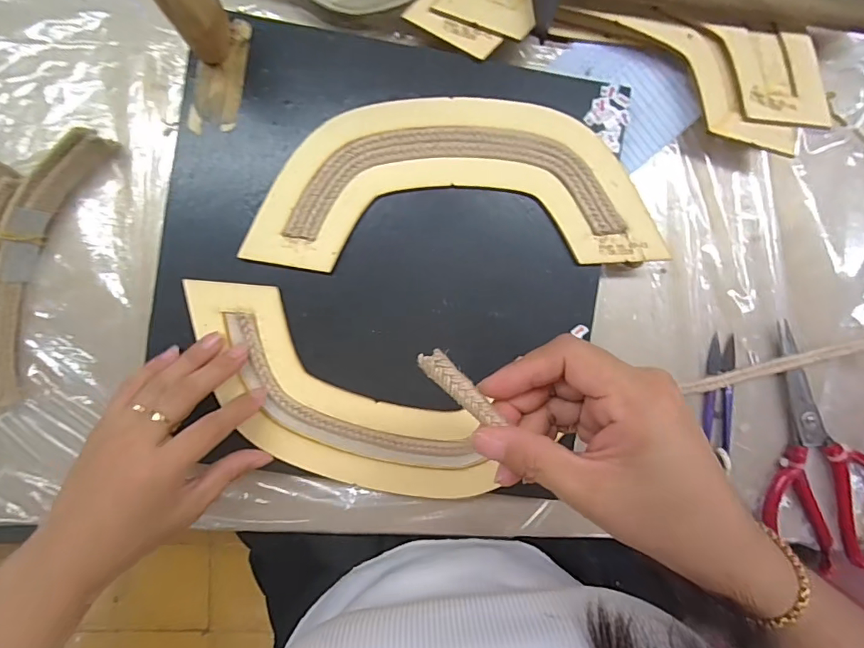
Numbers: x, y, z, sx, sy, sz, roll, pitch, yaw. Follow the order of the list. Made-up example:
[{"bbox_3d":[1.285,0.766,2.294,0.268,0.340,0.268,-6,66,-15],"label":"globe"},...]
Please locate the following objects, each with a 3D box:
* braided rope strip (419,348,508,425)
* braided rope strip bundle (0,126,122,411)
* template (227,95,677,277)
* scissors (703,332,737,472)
[{"bbox_3d":[0.014,0.029,0.213,0.049,0.004,0.012,44,89,-14],"label":"braided rope strip"},{"bbox_3d":[-0.288,-0.046,0.324,0.060,0.031,0.195,23,90,-3],"label":"braided rope strip bundle"},{"bbox_3d":[0.015,-0.096,0.327,0.271,0.007,0.110,-2,92,-3],"label":"template"},{"bbox_3d":[0.221,0.056,0.361,0.022,0.011,0.094,5,91,-3],"label":"scissors"}]

